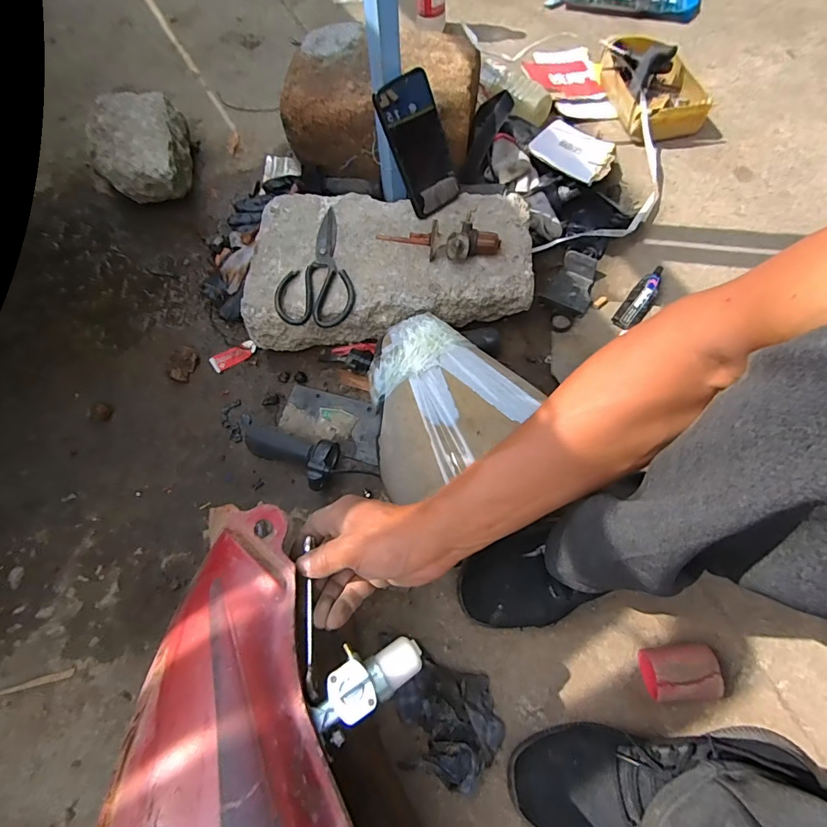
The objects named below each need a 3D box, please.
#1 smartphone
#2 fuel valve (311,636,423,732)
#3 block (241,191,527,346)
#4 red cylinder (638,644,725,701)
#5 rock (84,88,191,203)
[{"bbox_3d":[0.010,-0.366,0.620,0.083,0.168,0.018,-33,37,-7],"label":"smartphone"},{"bbox_3d":[-0.036,0.200,0.343,0.086,0.031,0.043,-21,64,-29],"label":"fuel valve"},{"bbox_3d":[-0.033,-0.222,0.666,0.405,0.111,0.223,-1,67,1],"label":"block"},{"bbox_3d":[0.285,0.280,0.486,0.075,0.045,0.051,-5,67,0],"label":"red cylinder"},{"bbox_3d":[-0.484,-0.464,0.800,0.151,0.098,0.199,-7,67,-1],"label":"rock"}]

